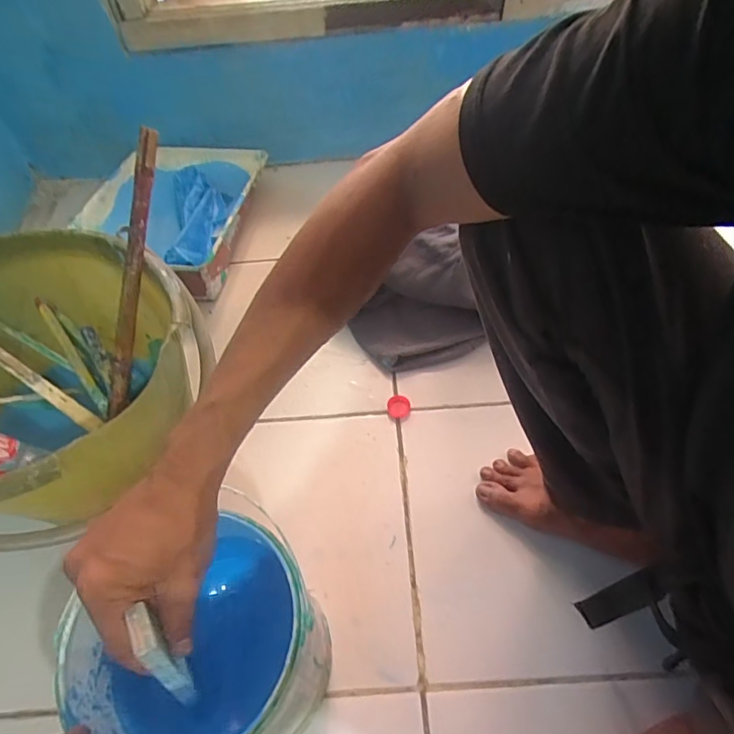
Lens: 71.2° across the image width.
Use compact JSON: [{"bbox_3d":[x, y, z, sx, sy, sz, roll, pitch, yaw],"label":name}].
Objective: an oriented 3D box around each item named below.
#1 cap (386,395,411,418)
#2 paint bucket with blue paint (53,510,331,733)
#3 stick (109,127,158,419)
[{"bbox_3d":[0.042,0.053,0.682,0.031,0.007,0.032,-2,54,3],"label":"cap"},{"bbox_3d":[-0.126,0.241,0.434,0.158,0.160,0.175,37,64,26],"label":"paint bucket with blue paint"},{"bbox_3d":[-0.240,-0.085,0.522,0.016,0.295,0.021,22,18,18],"label":"stick"}]

